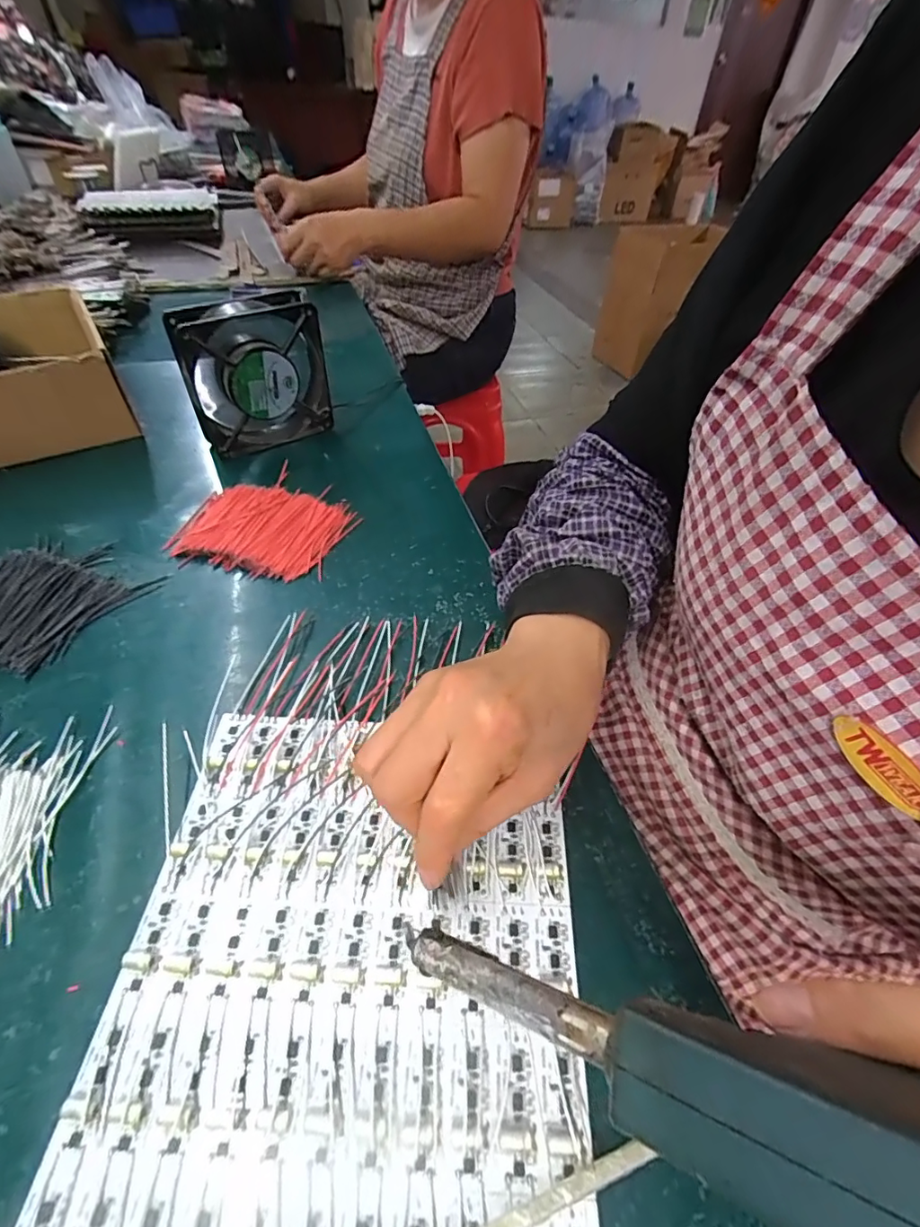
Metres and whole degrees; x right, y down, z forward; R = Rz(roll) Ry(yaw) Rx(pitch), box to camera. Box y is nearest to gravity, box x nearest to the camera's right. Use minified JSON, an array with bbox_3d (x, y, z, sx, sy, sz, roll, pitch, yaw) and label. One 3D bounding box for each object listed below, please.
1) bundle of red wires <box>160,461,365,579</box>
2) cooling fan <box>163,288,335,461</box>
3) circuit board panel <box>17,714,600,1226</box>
[{"bbox_3d":[-0.161,-0.077,0.432,0.132,0.013,0.109,13,48,9],"label":"bundle of red wires"},{"bbox_3d":[-0.190,-0.222,0.487,0.122,0.121,0.043,-25,53,-23],"label":"cooling fan"},{"bbox_3d":[-0.047,0.150,0.227,0.193,0.006,0.224,3,47,0],"label":"circuit board panel"}]

